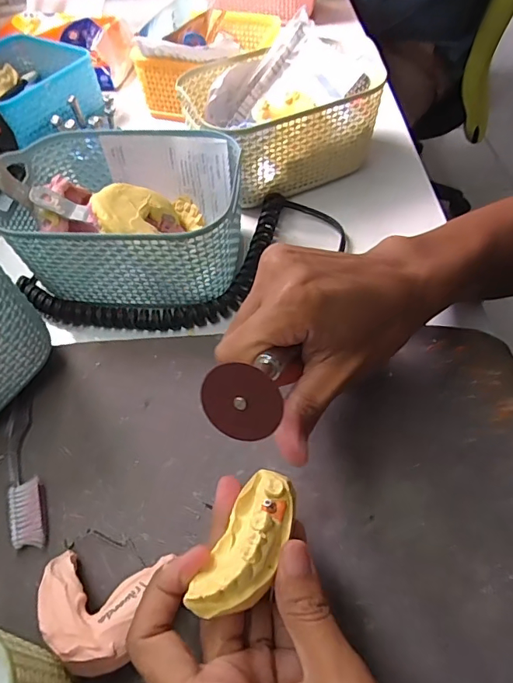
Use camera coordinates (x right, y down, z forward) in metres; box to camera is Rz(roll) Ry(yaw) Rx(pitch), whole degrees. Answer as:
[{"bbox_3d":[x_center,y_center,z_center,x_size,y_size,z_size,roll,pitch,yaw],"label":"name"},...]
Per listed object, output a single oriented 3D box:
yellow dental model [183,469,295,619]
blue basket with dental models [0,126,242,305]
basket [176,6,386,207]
[{"bbox_3d":[-0.003,0.087,0.203,0.027,0.020,0.065,20,48,16],"label":"yellow dental model"},{"bbox_3d":[-0.097,-0.092,0.357,0.162,0.082,0.116,2,54,5],"label":"blue basket with dental models"},{"bbox_3d":[0.022,-0.199,0.430,0.149,0.085,0.121,-26,56,-15],"label":"basket"}]

